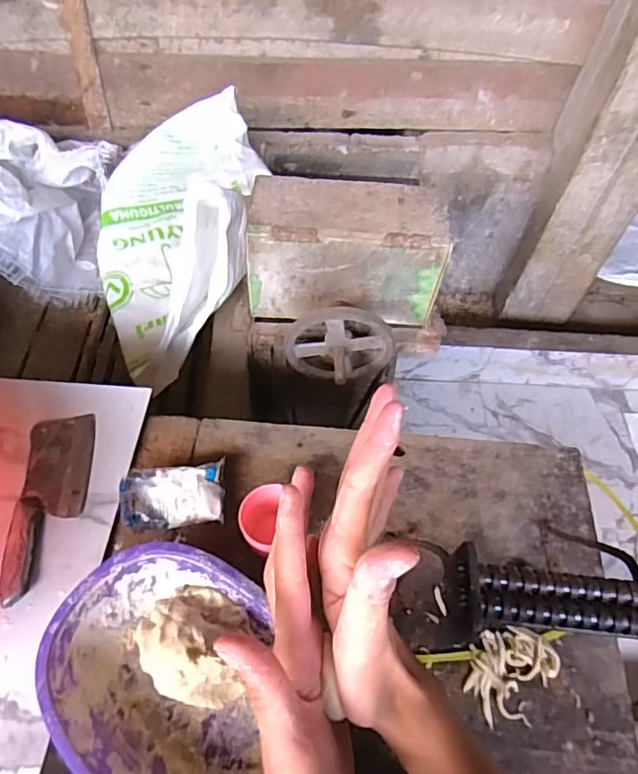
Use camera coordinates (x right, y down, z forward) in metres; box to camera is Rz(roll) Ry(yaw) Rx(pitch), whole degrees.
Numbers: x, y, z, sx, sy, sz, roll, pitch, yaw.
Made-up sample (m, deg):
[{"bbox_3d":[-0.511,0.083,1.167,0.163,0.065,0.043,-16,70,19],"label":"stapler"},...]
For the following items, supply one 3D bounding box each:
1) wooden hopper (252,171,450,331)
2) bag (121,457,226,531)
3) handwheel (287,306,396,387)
[{"bbox_3d":[0.051,-0.248,1.046,0.345,0.220,0.131,5,54,-1],"label":"wooden hopper"},{"bbox_3d":[-0.183,0.134,0.697,0.127,0.037,0.078,1,54,-4],"label":"bag"},{"bbox_3d":[0.040,-0.051,1.024,0.198,0.174,0.087,2,54,-3],"label":"handwheel"}]

